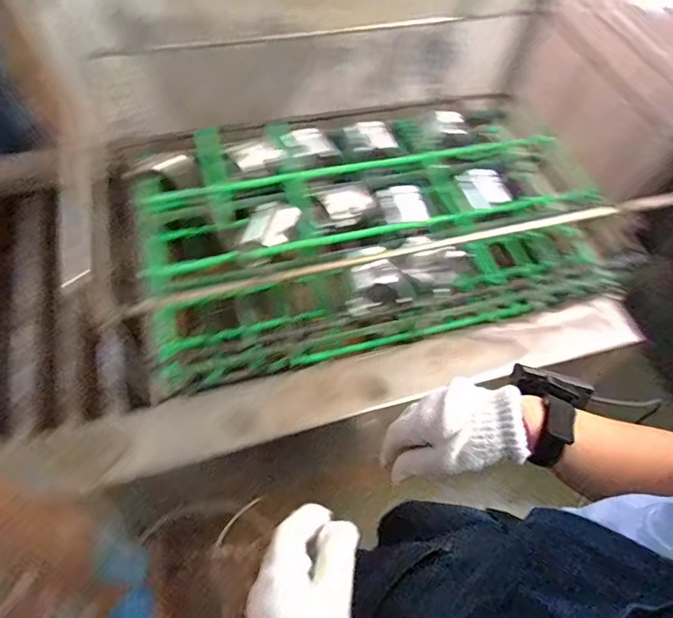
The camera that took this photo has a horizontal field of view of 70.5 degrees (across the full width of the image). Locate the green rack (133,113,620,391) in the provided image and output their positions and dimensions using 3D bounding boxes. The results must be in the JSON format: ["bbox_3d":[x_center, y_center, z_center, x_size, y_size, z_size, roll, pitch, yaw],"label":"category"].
[{"bbox_3d":[0.081,-0.167,0.865,0.820,0.098,0.472,-11,59,-10],"label":"green rack"}]

